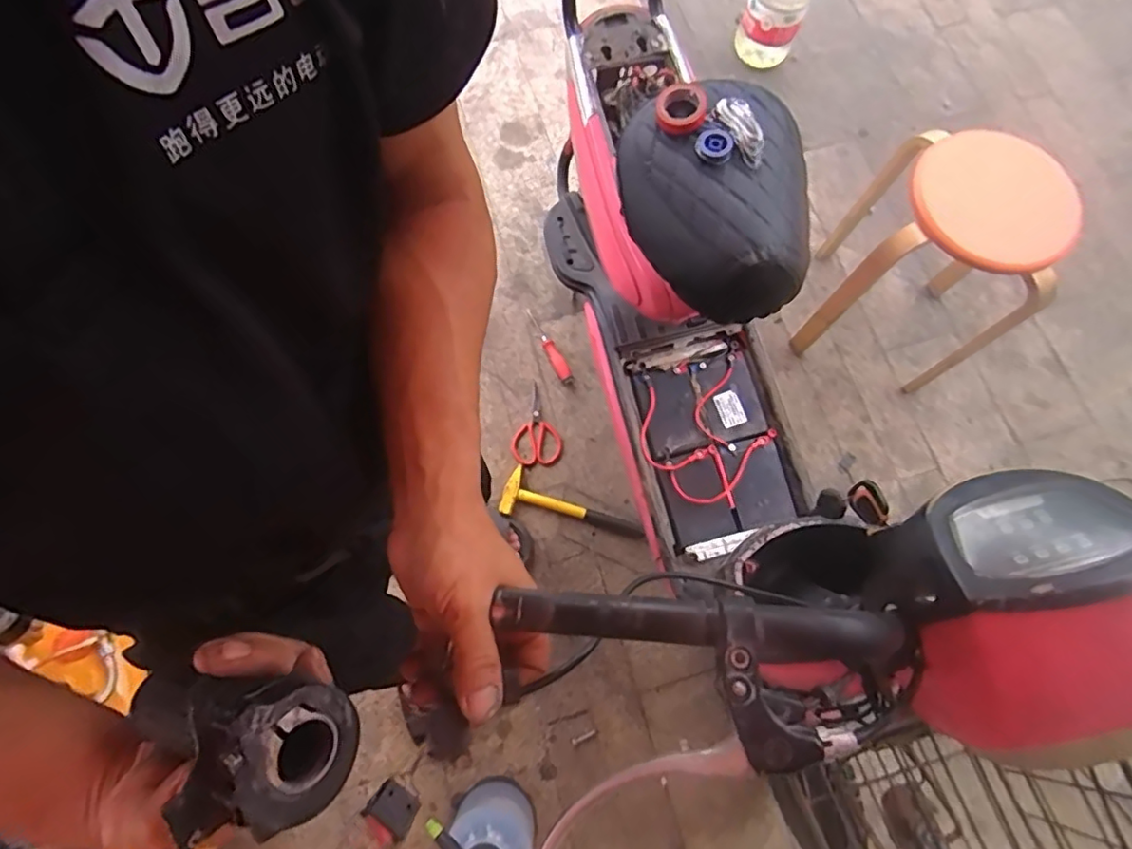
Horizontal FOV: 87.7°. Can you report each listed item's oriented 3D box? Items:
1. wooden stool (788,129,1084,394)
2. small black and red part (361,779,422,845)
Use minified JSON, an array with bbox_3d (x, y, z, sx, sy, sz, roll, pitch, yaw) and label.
[{"bbox_3d":[0.750,-0.323,1.231,0.345,0.402,0.386,22,74,6],"label":"wooden stool"},{"bbox_3d":[-0.075,0.167,0.253,0.020,0.009,0.017,37,76,10],"label":"small black and red part"}]

